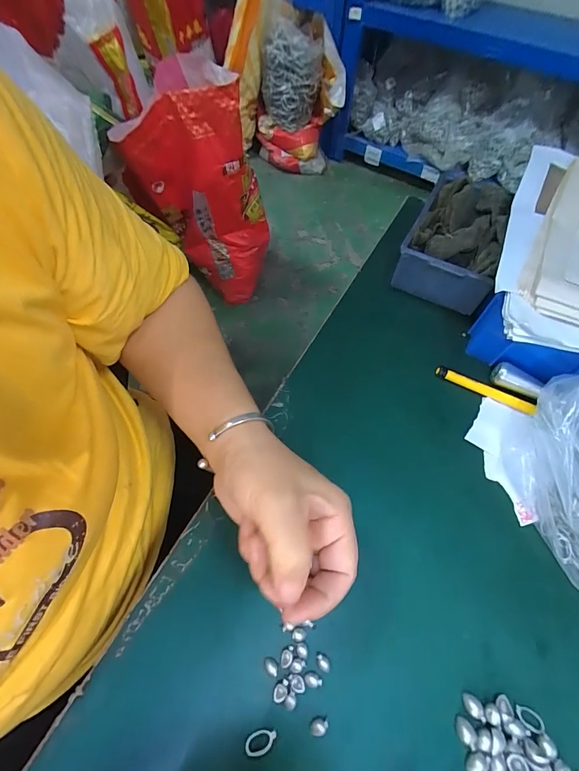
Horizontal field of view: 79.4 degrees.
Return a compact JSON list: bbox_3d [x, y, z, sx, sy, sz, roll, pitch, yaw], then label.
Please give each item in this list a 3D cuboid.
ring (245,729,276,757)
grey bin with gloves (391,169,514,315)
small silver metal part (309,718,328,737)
[{"bbox_3d":[-0.017,0.206,0.201,0.018,0.004,0.010,-18,62,-12],"label":"ring"},{"bbox_3d":[0.167,-0.153,0.365,0.087,0.073,0.142,18,61,9],"label":"grey bin with gloves"},{"bbox_3d":[0.017,0.202,0.205,0.011,0.004,0.008,2,60,0],"label":"small silver metal part"}]

